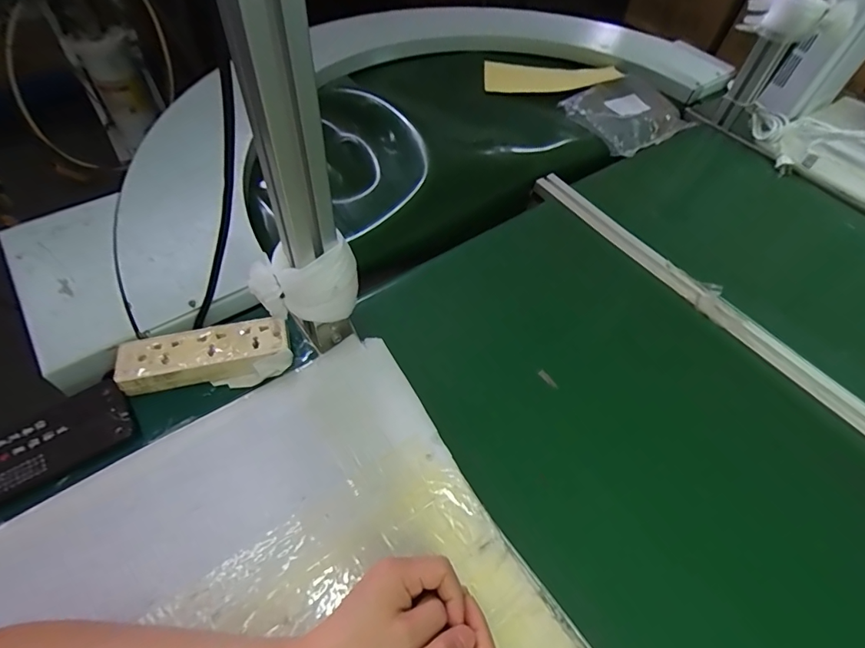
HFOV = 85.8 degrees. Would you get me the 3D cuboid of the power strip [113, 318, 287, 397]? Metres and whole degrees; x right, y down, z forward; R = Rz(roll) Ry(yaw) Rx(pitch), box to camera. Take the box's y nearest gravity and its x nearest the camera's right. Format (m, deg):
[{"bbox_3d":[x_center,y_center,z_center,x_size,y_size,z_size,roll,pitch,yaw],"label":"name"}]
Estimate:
[{"bbox_3d":[-0.244,0.032,0.506,0.167,0.031,0.053,-12,56,-13],"label":"power strip"}]

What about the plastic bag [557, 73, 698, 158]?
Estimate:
[{"bbox_3d":[0.373,-0.405,0.886,0.216,0.037,0.183,-26,60,-21],"label":"plastic bag"}]

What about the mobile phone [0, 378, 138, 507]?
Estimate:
[{"bbox_3d":[-0.380,0.117,0.452,0.158,0.011,0.080,-30,62,-24],"label":"mobile phone"}]

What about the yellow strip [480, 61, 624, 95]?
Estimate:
[{"bbox_3d":[0.242,-0.513,0.954,0.271,0.026,0.118,2,54,-4],"label":"yellow strip"}]

